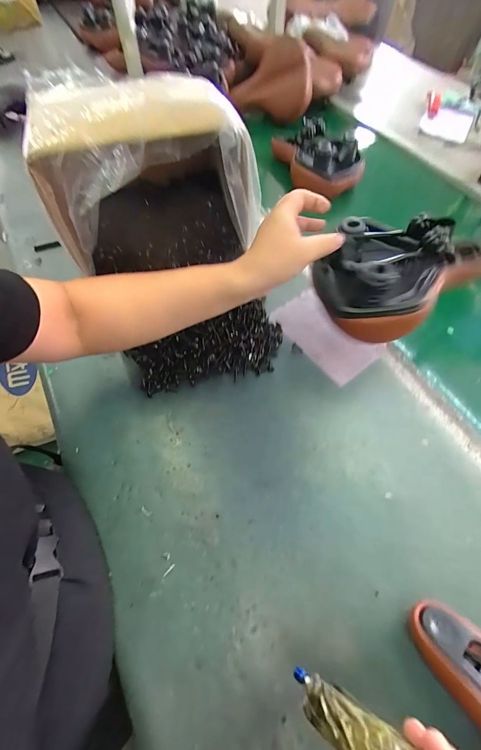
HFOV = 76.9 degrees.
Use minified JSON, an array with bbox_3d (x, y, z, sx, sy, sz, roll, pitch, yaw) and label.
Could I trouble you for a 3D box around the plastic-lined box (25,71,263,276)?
[{"bbox_3d":[-0.140,-0.277,0.447,0.259,0.197,0.204,-24,64,-14],"label":"plastic-lined box"}]

